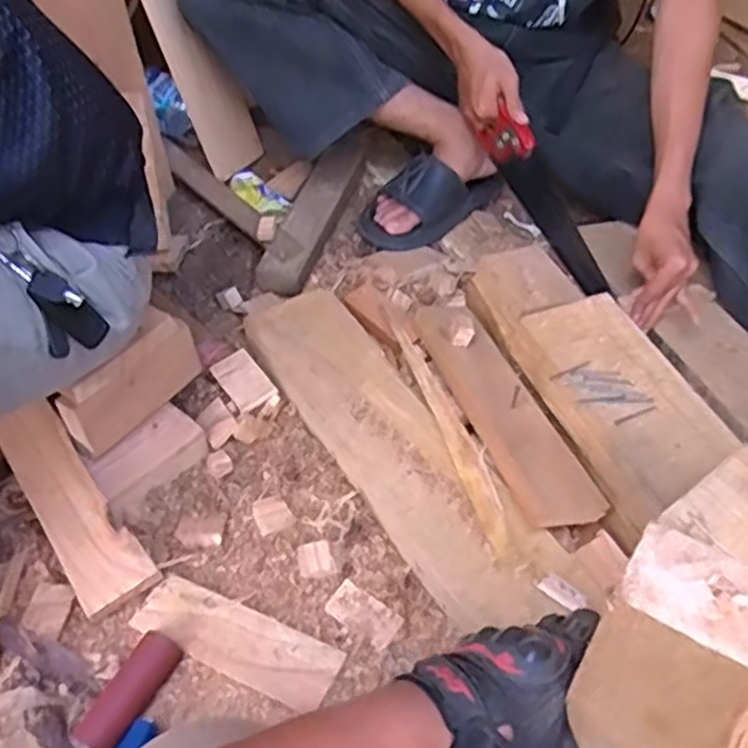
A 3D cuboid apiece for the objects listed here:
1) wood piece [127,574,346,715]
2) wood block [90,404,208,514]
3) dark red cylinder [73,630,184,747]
[{"bbox_3d":[-0.125,0.241,0.688,0.190,0.012,0.059,20,48,16],"label":"wood piece"},{"bbox_3d":[-0.240,0.090,0.807,0.058,0.034,0.124,30,51,24],"label":"wood block"},{"bbox_3d":[-0.211,0.273,0.654,0.032,0.036,0.103,28,65,22],"label":"dark red cylinder"}]

